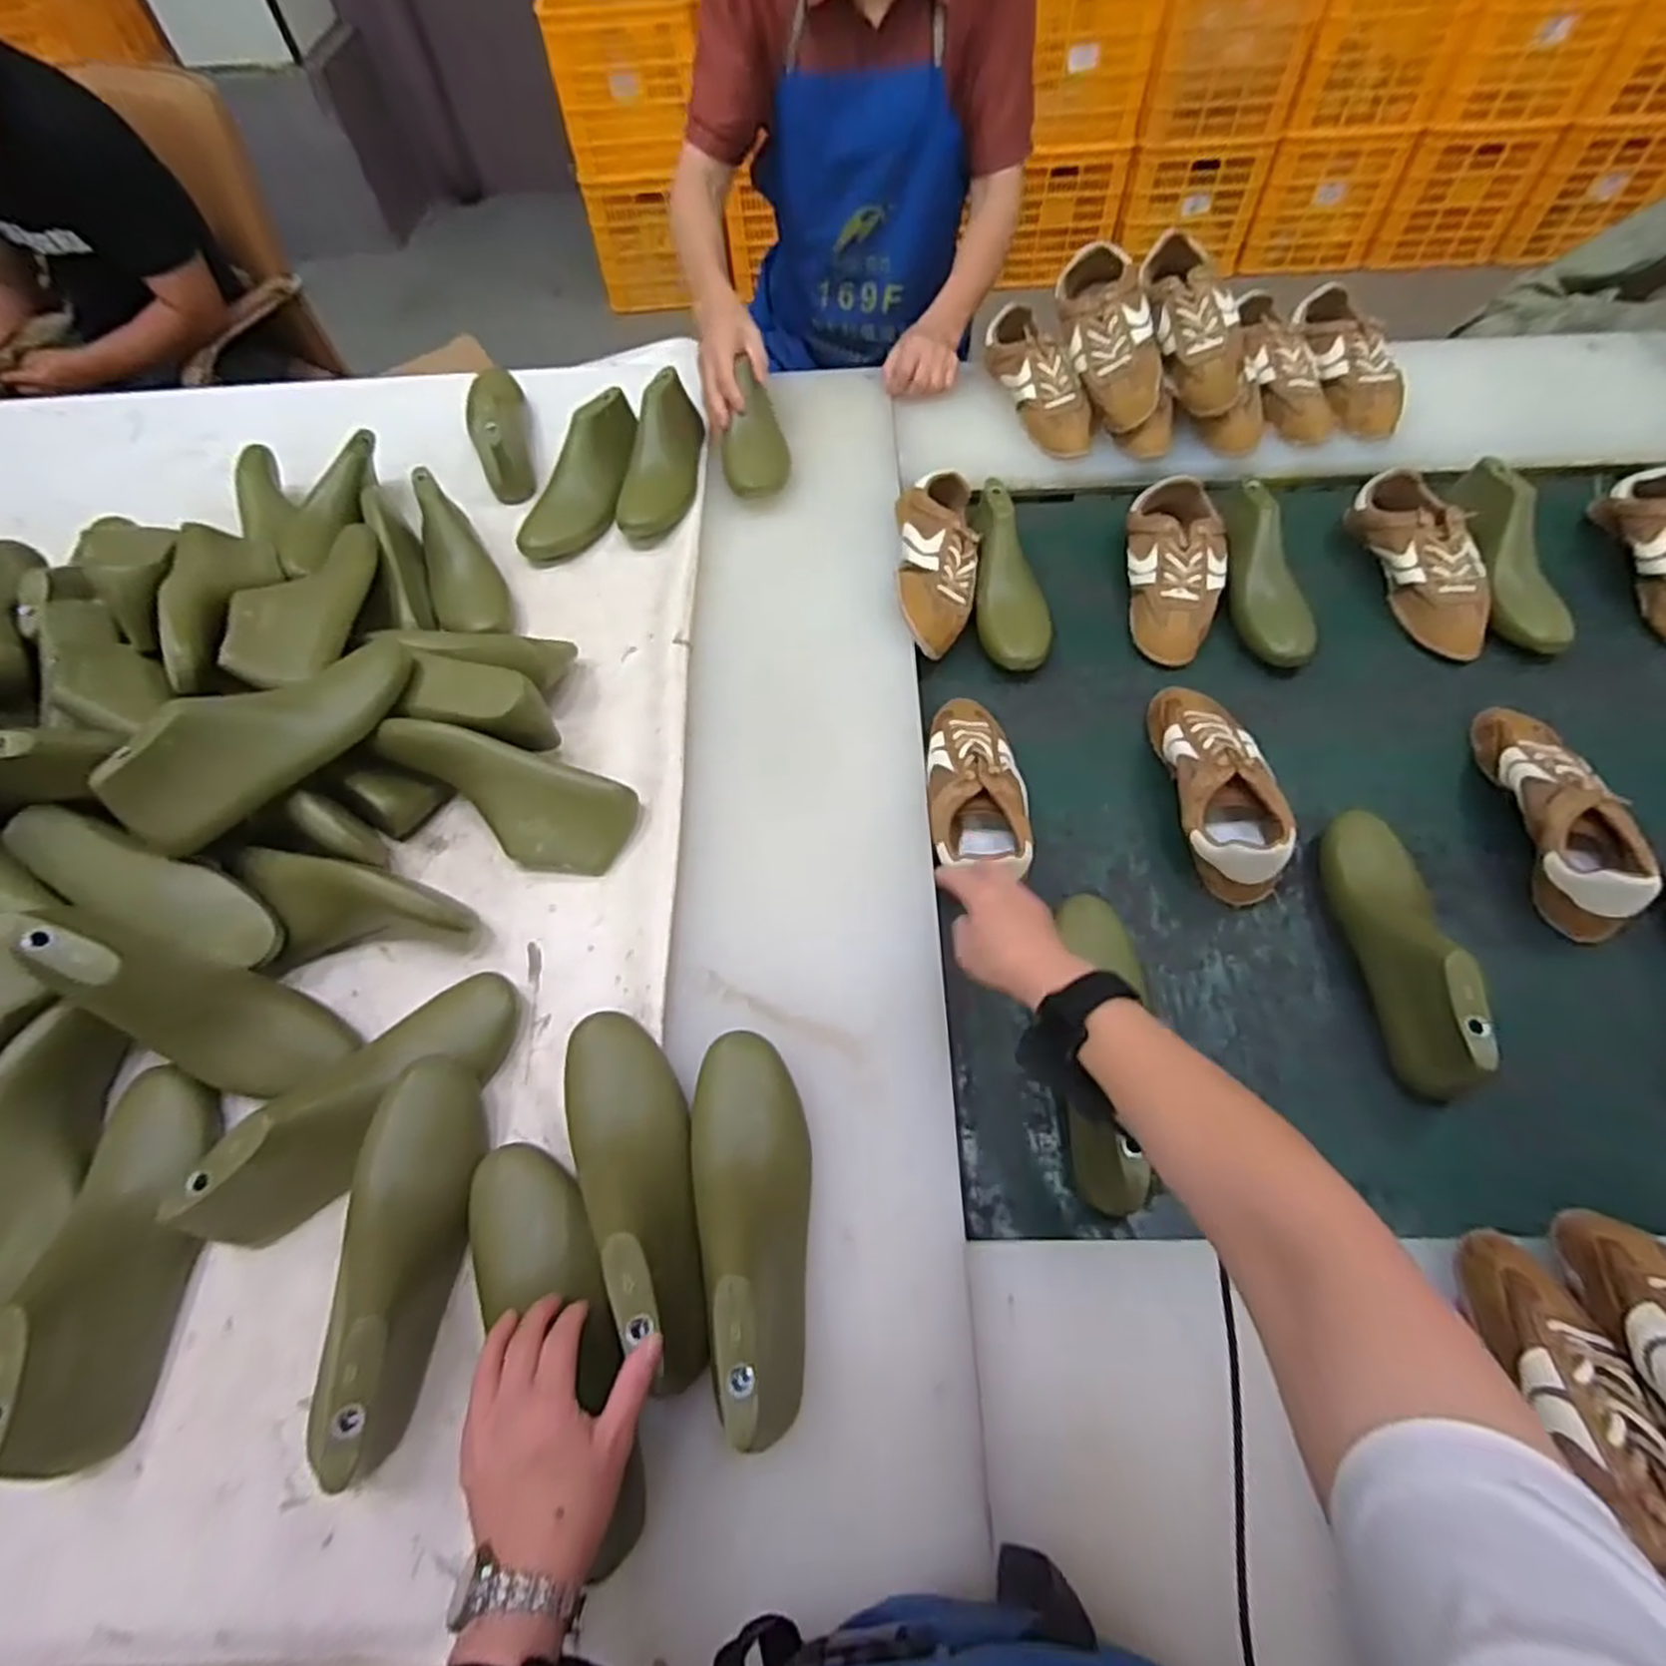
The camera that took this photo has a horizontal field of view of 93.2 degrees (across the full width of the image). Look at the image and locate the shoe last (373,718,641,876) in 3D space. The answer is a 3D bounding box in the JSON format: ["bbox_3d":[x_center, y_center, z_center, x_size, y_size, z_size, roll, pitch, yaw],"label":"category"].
[{"bbox_3d":[-0.303,-0.042,0.708,0.245,0.067,0.089,26,61,-4],"label":"shoe last"}]

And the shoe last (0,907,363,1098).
[{"bbox_3d":[-0.483,0.126,0.584,0.072,0.225,0.080,-13,45,46],"label":"shoe last"}]

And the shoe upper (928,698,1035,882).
[{"bbox_3d":[0.133,-0.049,0.739,0.089,0.057,0.220,-4,56,-1],"label":"shoe upper"}]

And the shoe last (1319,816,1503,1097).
[{"bbox_3d":[0.471,0.085,0.652,0.074,0.088,0.251,5,61,7],"label":"shoe last"}]

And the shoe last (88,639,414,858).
[{"bbox_3d":[-0.464,-0.087,0.655,0.075,0.079,0.251,33,68,20],"label":"shoe last"}]

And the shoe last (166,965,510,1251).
[{"bbox_3d":[-0.350,0.192,0.577,0.081,0.074,0.248,37,69,22],"label":"shoe last"}]

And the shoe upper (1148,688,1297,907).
[{"bbox_3d":[0.360,-0.051,0.746,0.086,0.080,0.233,-4,62,-1],"label":"shoe upper"}]

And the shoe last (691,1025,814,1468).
[{"bbox_3d":[-0.052,0.254,0.526,0.082,0.089,0.247,-12,60,-3],"label":"shoe last"}]

